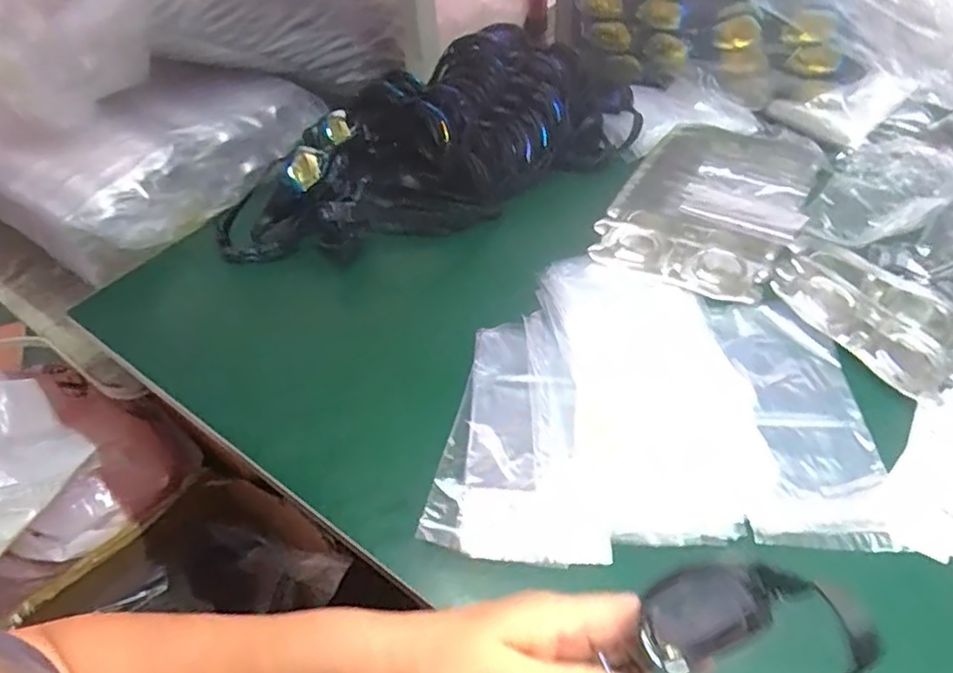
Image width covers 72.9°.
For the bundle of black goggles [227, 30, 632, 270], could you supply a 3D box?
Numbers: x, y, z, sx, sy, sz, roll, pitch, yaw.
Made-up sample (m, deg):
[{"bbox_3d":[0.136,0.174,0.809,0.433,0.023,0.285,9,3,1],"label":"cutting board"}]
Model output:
[{"bbox_3d":[-0.052,-0.209,0.699,0.470,0.085,0.193,-26,50,-17],"label":"bundle of black goggles"}]

